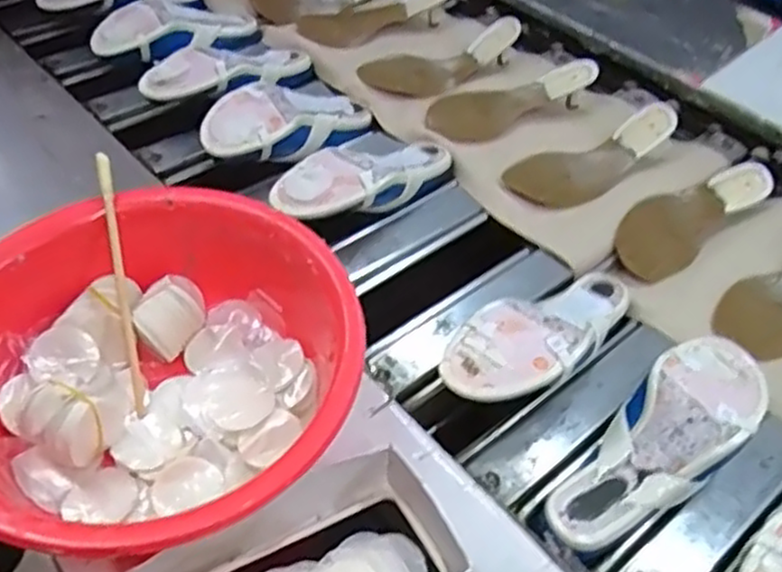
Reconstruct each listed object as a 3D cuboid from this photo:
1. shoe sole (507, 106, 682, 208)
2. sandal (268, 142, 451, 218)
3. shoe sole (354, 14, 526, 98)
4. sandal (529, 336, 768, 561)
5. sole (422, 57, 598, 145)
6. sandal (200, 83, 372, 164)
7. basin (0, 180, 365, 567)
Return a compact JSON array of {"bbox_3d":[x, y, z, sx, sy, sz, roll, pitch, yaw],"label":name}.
[{"bbox_3d":[0.242,-0.148,0.850,0.223,0.034,0.069,-27,52,-11],"label":"shoe sole"},{"bbox_3d":[-0.022,-0.114,0.765,0.222,0.064,0.085,-23,52,-28],"label":"sandal"},{"bbox_3d":[0.068,-0.303,0.983,0.227,0.044,0.073,-22,49,-8],"label":"shoe sole"},{"bbox_3d":[0.211,0.124,0.566,0.228,0.049,0.084,-40,59,-15],"label":"sandal"},{"bbox_3d":[0.154,-0.237,0.913,0.238,0.044,0.077,-18,52,-20],"label":"sole"},{"bbox_3d":[-0.119,-0.191,0.836,0.216,0.055,0.088,-18,48,-40],"label":"sandal"},{"bbox_3d":[-0.162,0.065,0.506,0.265,0.108,0.271,2,48,-3],"label":"basin"}]

